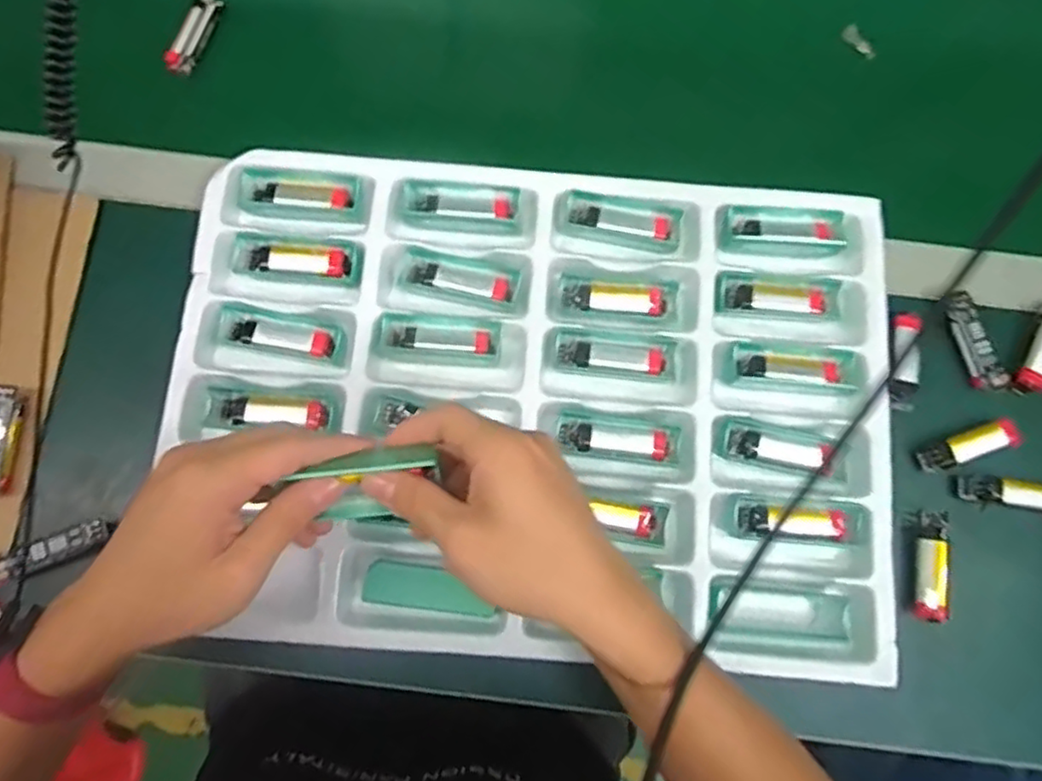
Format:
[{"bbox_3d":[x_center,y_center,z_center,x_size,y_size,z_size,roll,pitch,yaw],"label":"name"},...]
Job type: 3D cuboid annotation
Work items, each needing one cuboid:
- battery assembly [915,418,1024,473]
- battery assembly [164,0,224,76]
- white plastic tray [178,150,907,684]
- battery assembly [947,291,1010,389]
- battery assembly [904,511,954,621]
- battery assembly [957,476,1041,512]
[{"bbox_3d":[0.299,0.037,0.453,0.065,0.020,0.017,-20,81,-4],"label":"battery assembly"},{"bbox_3d":[-0.245,-0.268,0.511,0.019,0.020,0.064,22,80,3],"label":"battery assembly"},{"bbox_3d":[0.016,0.004,0.449,0.457,0.025,0.314,5,80,0],"label":"white plastic tray"},{"bbox_3d":[0.312,-0.034,0.469,0.017,0.019,0.069,-16,80,-3],"label":"battery assembly"},{"bbox_3d":[0.265,0.113,0.439,0.021,0.024,0.068,8,80,1],"label":"battery assembly"},{"bbox_3d":[0.325,0.068,0.442,0.069,0.020,0.020,9,80,1],"label":"battery assembly"}]

